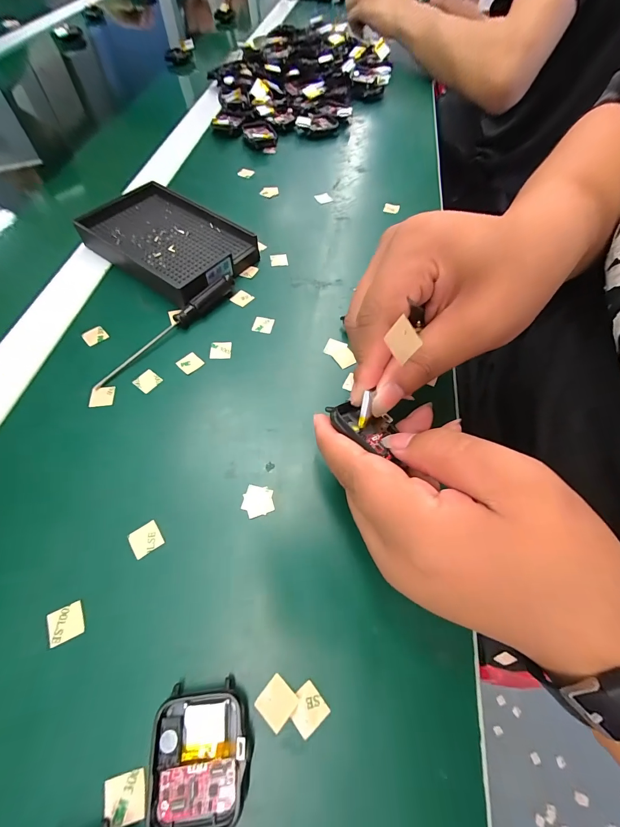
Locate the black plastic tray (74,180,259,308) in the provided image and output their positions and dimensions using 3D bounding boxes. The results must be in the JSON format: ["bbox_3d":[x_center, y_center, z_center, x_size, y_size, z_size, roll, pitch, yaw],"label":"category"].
[{"bbox_3d":[-0.126,-0.152,0.297,0.144,0.025,0.092,33,64,16],"label":"black plastic tray"}]

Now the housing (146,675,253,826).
[{"bbox_3d":[-0.045,0.141,0.137,0.039,0.008,0.045,-3,59,-4],"label":"housing"}]

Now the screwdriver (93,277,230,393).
[{"bbox_3d":[-0.104,-0.067,0.253,0.013,0.015,0.136,32,63,16],"label":"screwdriver"}]

